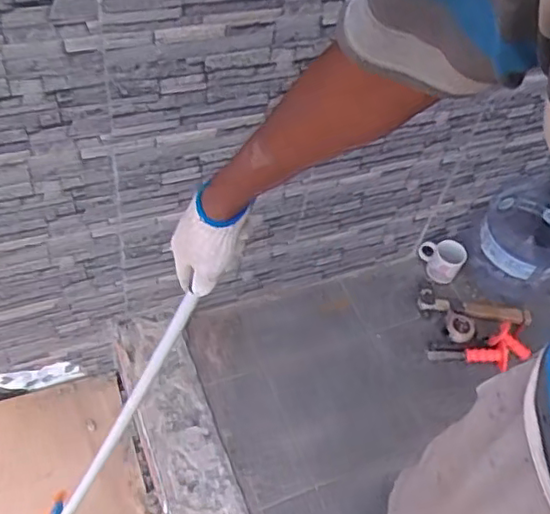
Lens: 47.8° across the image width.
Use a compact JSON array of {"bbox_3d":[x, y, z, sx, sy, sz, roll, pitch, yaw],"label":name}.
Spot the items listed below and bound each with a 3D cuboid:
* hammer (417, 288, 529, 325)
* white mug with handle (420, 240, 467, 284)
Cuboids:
[{"bbox_3d":[0.518,0.130,1.615,0.291,0.026,0.063,9,51,-2],"label":"hammer"},{"bbox_3d":[0.447,0.004,1.673,0.119,0.073,0.088,33,54,16],"label":"white mug with handle"}]

